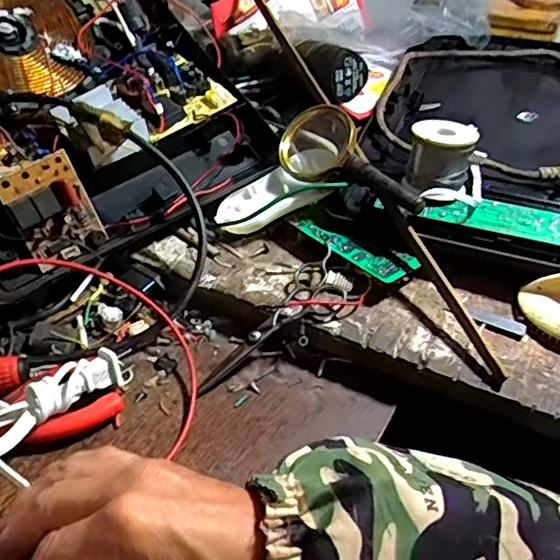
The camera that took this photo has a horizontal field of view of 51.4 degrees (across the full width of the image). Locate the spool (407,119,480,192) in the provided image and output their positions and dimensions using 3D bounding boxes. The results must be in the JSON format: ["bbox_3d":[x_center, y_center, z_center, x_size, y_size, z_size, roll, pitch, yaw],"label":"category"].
[{"bbox_3d":[0.132,-0.102,0.480,0.049,0.051,0.049,17,42,16],"label":"spool"}]

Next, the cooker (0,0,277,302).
[{"bbox_3d":[-0.197,-0.193,0.514,0.302,0.098,0.372,-37,81,-31],"label":"cooker"}]

